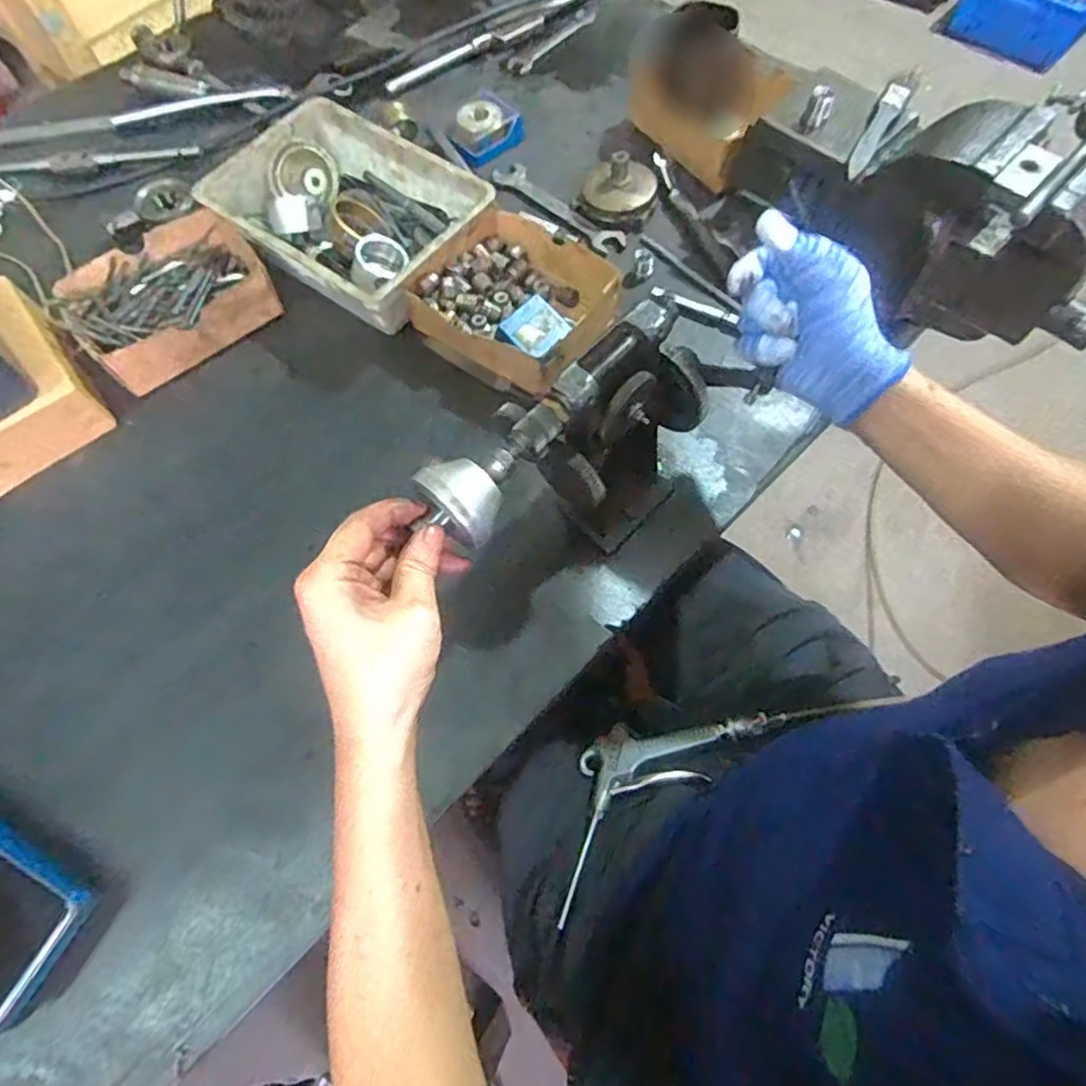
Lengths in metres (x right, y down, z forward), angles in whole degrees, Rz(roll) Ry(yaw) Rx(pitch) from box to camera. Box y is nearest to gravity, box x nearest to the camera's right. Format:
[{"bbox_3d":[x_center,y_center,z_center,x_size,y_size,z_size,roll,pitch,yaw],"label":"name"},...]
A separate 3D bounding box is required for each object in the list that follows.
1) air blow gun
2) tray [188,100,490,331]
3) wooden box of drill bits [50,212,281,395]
[{"bbox_3d":[0.084,0.197,0.558,0.236,0.022,0.094,-38,52,-12],"label":"air blow gun"},{"bbox_3d":[-0.186,-0.315,0.635,0.236,0.073,0.167,34,71,15],"label":"tray"},{"bbox_3d":[-0.351,-0.230,0.619,0.174,0.048,0.147,-32,69,-12],"label":"wooden box of drill bits"}]

